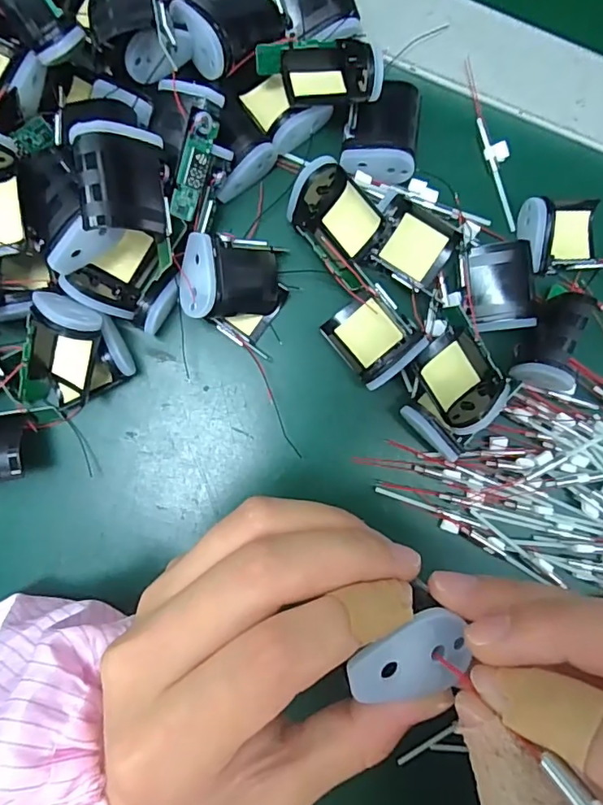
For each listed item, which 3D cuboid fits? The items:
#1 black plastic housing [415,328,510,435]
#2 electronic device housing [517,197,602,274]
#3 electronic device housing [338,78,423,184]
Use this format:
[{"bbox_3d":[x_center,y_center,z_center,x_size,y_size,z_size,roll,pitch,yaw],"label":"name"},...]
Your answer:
[{"bbox_3d":[0.077,-0.011,0.249,0.032,0.020,0.045,-35,91,-3],"label":"black plastic housing"},{"bbox_3d":[0.132,-0.085,0.257,0.045,0.020,0.037,-6,89,-3],"label":"electronic device housing"},{"bbox_3d":[0.039,-0.135,0.253,0.036,0.018,0.046,6,88,-3],"label":"electronic device housing"}]

